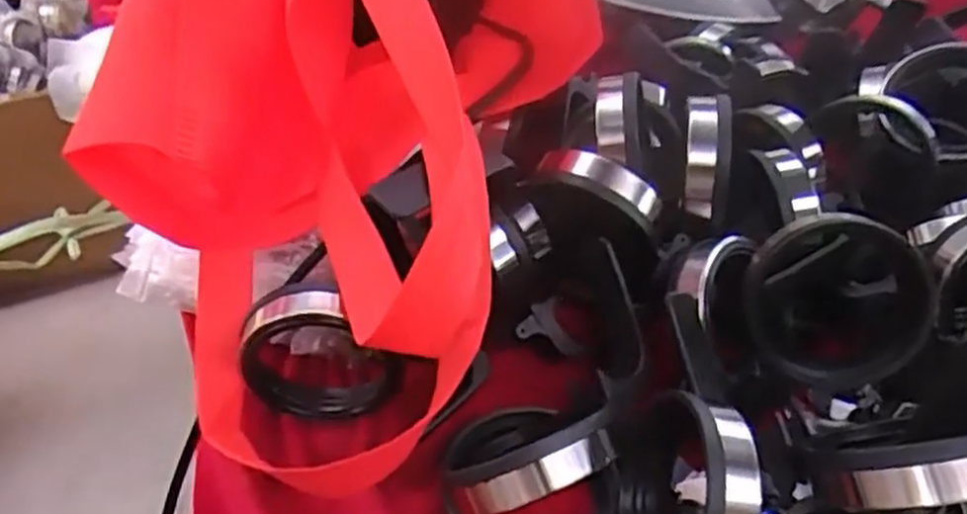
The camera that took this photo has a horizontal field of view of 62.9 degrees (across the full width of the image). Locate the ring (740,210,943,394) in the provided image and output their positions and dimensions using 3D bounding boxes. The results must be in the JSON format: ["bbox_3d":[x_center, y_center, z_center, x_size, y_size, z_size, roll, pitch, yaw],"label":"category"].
[{"bbox_3d":[0.149,0.020,0.326,0.077,0.070,0.018,39,20,-1],"label":"ring"}]

